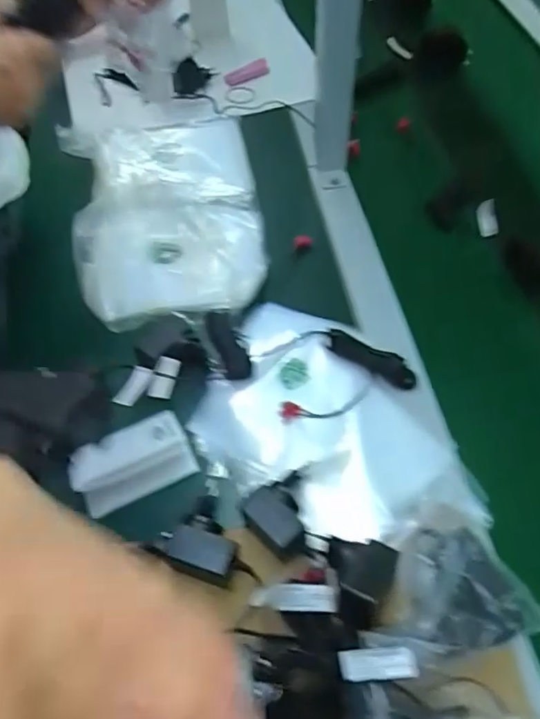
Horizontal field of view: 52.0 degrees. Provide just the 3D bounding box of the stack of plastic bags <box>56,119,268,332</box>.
[{"bbox_3d":[-0.128,-0.198,0.701,0.238,0.052,0.339,-15,56,-6],"label":"stack of plastic bags"}]

